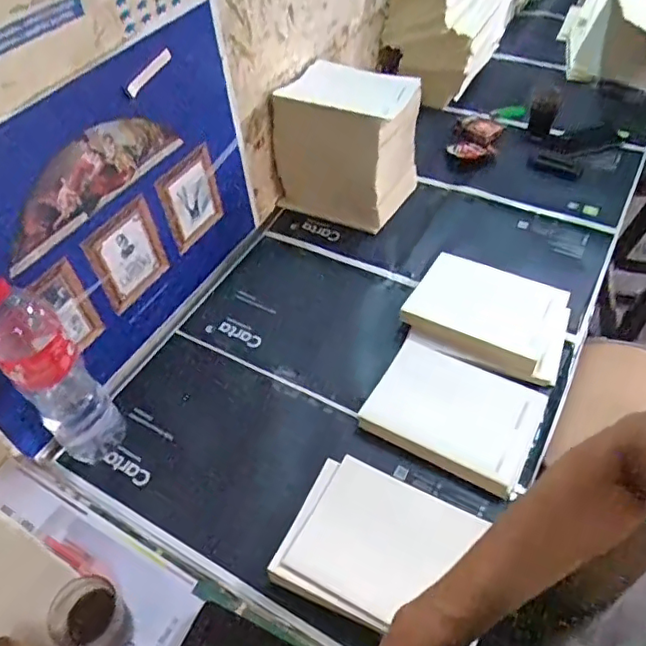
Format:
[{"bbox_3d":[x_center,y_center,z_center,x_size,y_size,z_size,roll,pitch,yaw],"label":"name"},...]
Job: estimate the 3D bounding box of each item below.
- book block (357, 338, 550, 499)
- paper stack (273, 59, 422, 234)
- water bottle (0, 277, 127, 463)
[{"bbox_3d":[0.187,0.132,0.822,0.225,0.044,0.173,22,54,22],"label":"book block"},{"bbox_3d":[0.041,-0.335,1.081,0.244,0.218,0.193,17,53,19],"label":"paper stack"},{"bbox_3d":[-0.352,0.071,0.752,0.089,0.295,0.103,-34,54,-22],"label":"water bottle"}]

